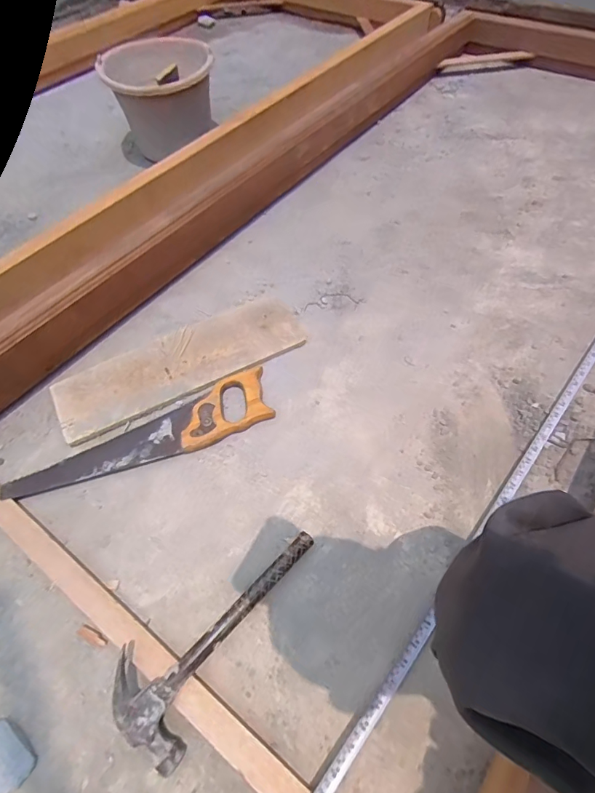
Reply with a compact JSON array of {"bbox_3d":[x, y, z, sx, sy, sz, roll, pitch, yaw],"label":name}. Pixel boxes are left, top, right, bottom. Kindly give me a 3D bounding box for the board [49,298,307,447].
[{"bbox_3d":[-0.195,-0.058,0.770,0.422,0.011,0.130,-26,59,-14],"label":"board"}]

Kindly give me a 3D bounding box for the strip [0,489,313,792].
[{"bbox_3d":[-0.210,0.288,0.545,0.787,0.024,0.036,31,62,21],"label":"strip"}]

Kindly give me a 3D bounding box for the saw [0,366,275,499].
[{"bbox_3d":[-0.232,0.068,0.688,0.401,0.016,0.096,-24,58,-13],"label":"saw"}]

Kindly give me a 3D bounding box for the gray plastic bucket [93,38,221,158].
[{"bbox_3d":[-0.331,-0.750,1.119,0.245,0.177,0.256,-1,56,2],"label":"gray plastic bucket"}]

